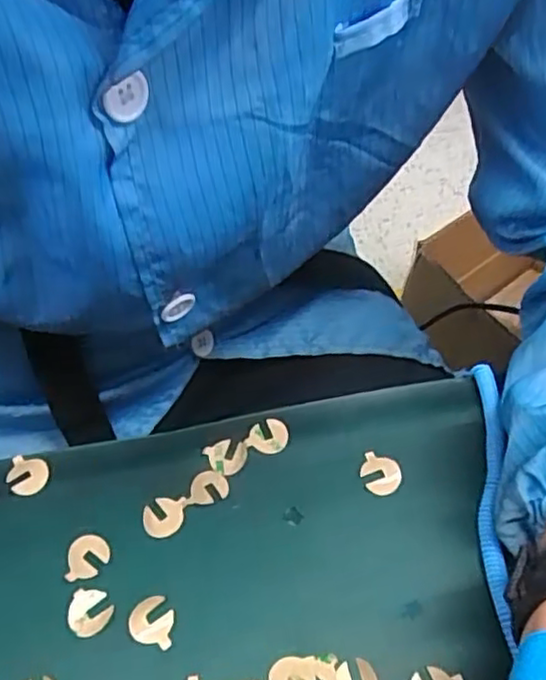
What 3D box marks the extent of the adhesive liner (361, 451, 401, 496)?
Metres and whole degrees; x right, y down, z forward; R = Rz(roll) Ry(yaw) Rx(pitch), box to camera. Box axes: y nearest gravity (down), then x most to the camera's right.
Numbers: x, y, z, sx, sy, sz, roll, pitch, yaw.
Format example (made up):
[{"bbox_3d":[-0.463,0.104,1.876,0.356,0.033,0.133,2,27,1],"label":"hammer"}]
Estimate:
[{"bbox_3d":[0.049,0.059,0.299,0.016,0.004,0.020,-10,51,8],"label":"adhesive liner"}]

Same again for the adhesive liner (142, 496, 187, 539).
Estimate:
[{"bbox_3d":[-0.048,0.077,0.289,0.017,0.004,0.017,0,56,0],"label":"adhesive liner"}]

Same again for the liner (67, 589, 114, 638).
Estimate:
[{"bbox_3d":[-0.073,0.109,0.266,0.017,0.004,0.017,2,59,2],"label":"liner"}]

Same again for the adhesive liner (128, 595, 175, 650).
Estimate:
[{"bbox_3d":[-0.048,0.110,0.263,0.017,0.004,0.018,3,55,4],"label":"adhesive liner"}]

